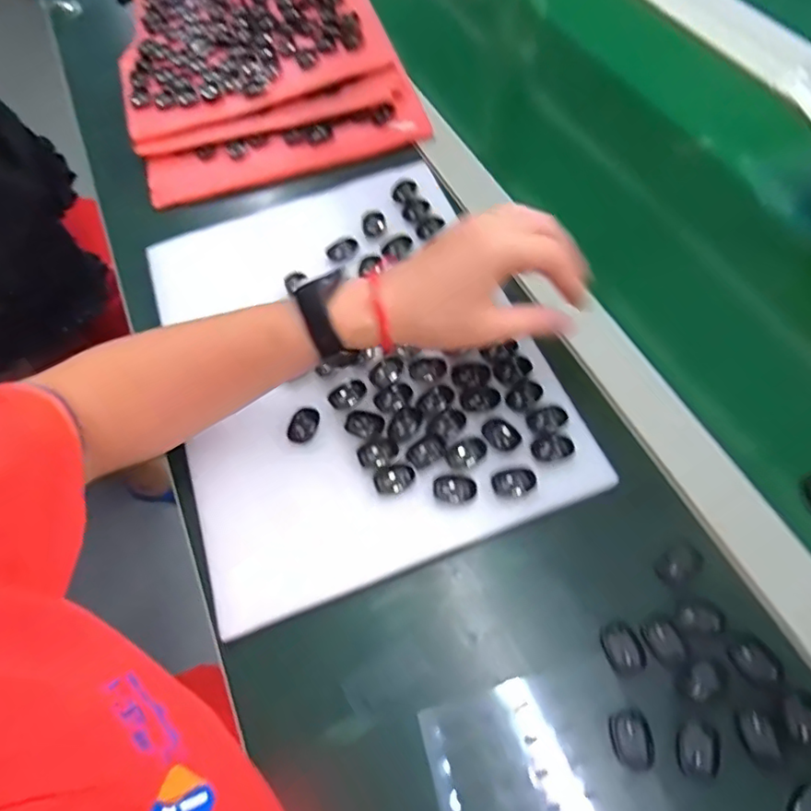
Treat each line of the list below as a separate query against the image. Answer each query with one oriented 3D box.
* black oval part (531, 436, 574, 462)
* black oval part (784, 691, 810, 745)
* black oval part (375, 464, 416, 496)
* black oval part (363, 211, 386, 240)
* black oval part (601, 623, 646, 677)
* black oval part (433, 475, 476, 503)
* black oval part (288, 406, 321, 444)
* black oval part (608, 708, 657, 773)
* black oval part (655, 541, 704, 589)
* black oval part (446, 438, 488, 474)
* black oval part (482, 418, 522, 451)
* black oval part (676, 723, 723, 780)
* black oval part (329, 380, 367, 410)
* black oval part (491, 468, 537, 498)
[{"bbox_3d":[0.096,0.027,0.380,0.027,0.004,0.017,-11,59,-2],"label":"black oval part"},{"bbox_3d":[0.211,0.164,0.306,0.019,0.004,0.024,2,59,5],"label":"black oval part"},{"bbox_3d":[-0.007,0.048,0.380,0.026,0.004,0.020,-9,59,-1],"label":"black oval part"},{"bbox_3d":[-0.026,-0.153,0.493,0.019,0.010,0.026,-5,59,1],"label":"black oval part"},{"bbox_3d":[0.123,0.137,0.330,0.021,0.004,0.027,-16,59,-6],"label":"black oval part"},{"bbox_3d":[0.032,0.053,0.372,0.026,0.004,0.018,-3,59,2],"label":"black oval part"},{"bbox_3d":[-0.070,0.014,0.404,0.018,0.004,0.027,18,62,14],"label":"black oval part"},{"bbox_3d":[0.119,0.175,0.306,0.021,0.004,0.028,-7,59,0],"label":"black oval part"},{"bbox_3d":[0.163,0.094,0.346,0.028,0.004,0.019,-37,63,-17],"label":"black oval part"},{"bbox_3d":[0.040,0.031,0.383,0.027,0.004,0.020,-34,62,-15],"label":"black oval part"},{"bbox_3d":[0.064,0.019,0.388,0.019,0.004,0.025,-37,63,-17],"label":"black oval part"},{"bbox_3d":[0.151,0.177,0.301,0.021,0.004,0.025,10,60,10],"label":"black oval part"},{"bbox_3d":[-0.041,-0.007,0.414,0.027,0.005,0.017,-31,62,-14],"label":"black oval part"},{"bbox_3d":[0.069,0.048,0.370,0.027,0.004,0.018,-16,59,-5],"label":"black oval part"}]

